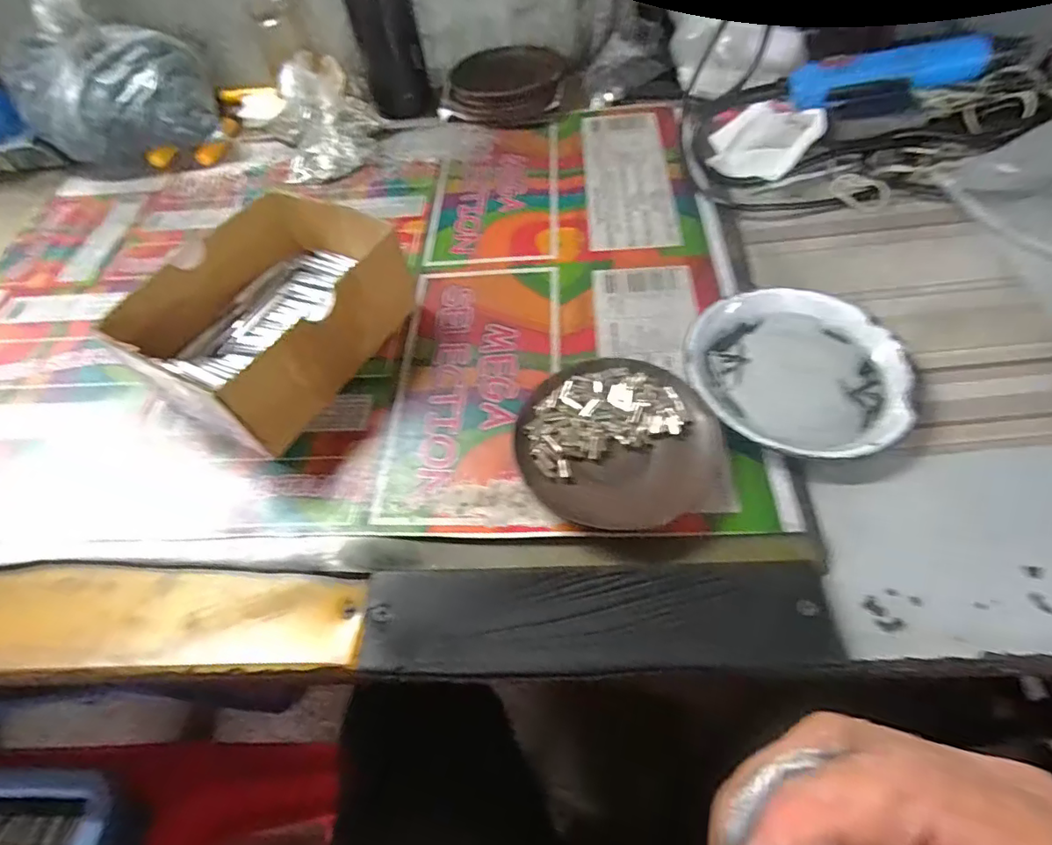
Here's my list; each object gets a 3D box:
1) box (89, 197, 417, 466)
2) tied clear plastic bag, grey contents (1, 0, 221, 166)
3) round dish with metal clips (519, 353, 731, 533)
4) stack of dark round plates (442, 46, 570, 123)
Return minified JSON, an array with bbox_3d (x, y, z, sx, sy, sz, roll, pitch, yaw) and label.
[{"bbox_3d":[-0.172,-0.072,0.371,0.122,0.069,0.162,23,61,19],"label":"box"},{"bbox_3d":[-0.406,-0.329,0.526,0.175,0.139,0.094,-12,56,-3],"label":"tied clear plastic bag, grey contents"},{"bbox_3d":[0.054,0.010,0.323,0.110,0.017,0.116,-3,56,4],"label":"round dish with metal clips"},{"bbox_3d":[-0.020,-0.351,0.565,0.122,0.031,0.097,8,57,11],"label":"stack of dark round plates"}]

